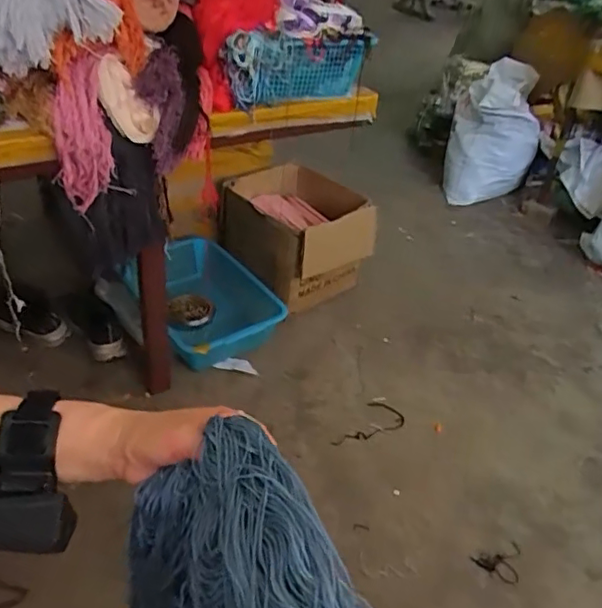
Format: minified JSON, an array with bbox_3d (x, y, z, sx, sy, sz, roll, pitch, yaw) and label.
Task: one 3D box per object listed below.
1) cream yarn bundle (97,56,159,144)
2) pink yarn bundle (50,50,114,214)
[{"bbox_3d":[-0.273,-0.315,0.902,0.066,0.128,0.045,-30,15,-5],"label":"cream yarn bundle"},{"bbox_3d":[-0.335,-0.260,0.877,0.081,0.232,0.045,4,16,-2],"label":"pink yarn bundle"}]

